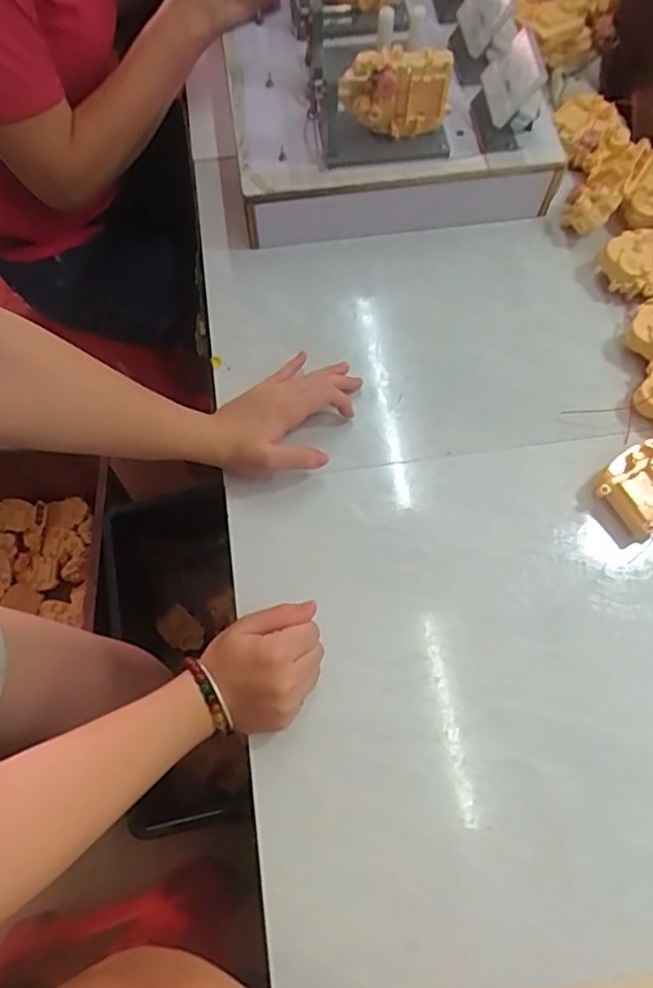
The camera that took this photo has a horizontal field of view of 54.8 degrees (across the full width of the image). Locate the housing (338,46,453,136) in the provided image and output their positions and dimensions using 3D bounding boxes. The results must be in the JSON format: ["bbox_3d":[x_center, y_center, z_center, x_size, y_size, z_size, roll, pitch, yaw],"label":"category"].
[{"bbox_3d":[0.062,-0.366,0.573,0.093,0.073,0.033,-3,65,0],"label":"housing"}]

